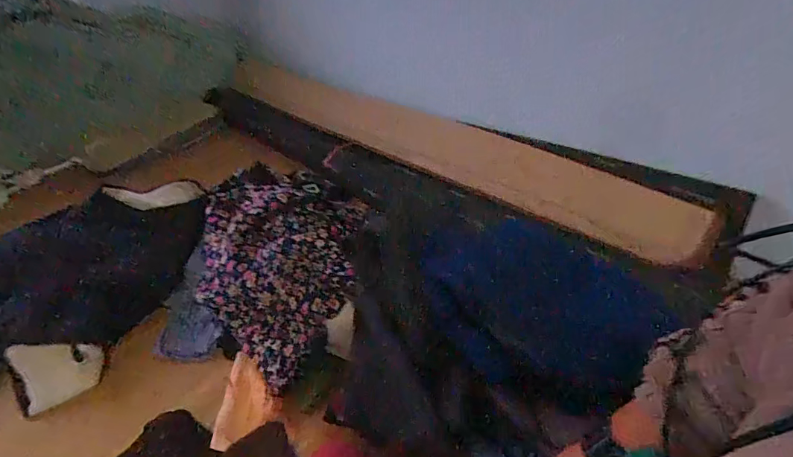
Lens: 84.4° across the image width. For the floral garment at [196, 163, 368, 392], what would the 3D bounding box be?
[{"bbox_3d":[-0.243,0.060,0.930,0.387,0.196,0.328,29,48,33],"label":"floral garment"}]

